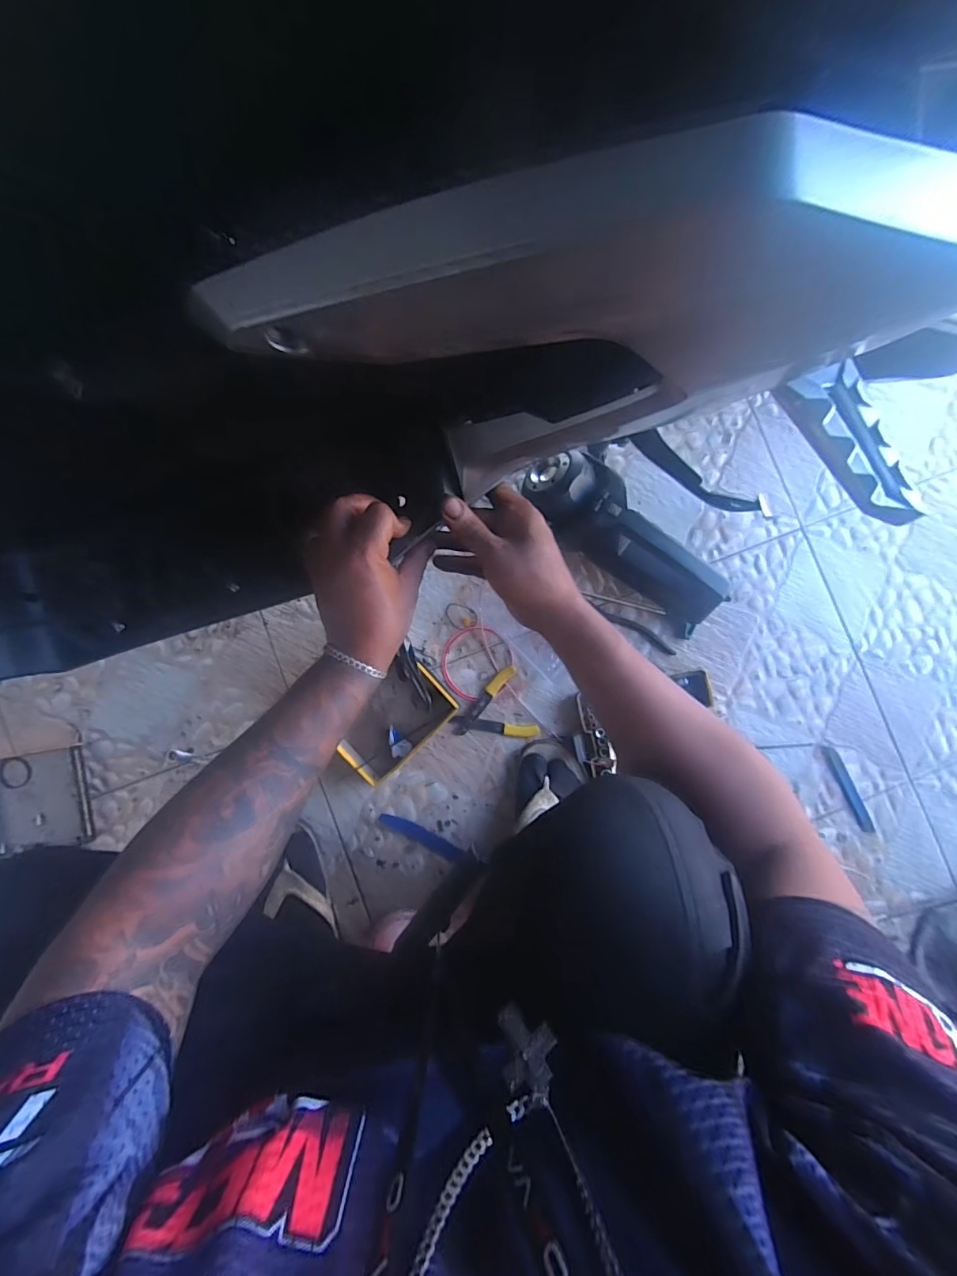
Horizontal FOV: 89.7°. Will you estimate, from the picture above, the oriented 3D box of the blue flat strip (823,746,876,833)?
[{"bbox_3d":[0.534,0.218,0.694,0.020,0.006,0.132,-25,87,-2],"label":"blue flat strip"}]

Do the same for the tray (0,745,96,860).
[{"bbox_3d":[-0.628,0.231,0.671,0.158,0.019,0.134,-11,86,-1],"label":"tray"}]

